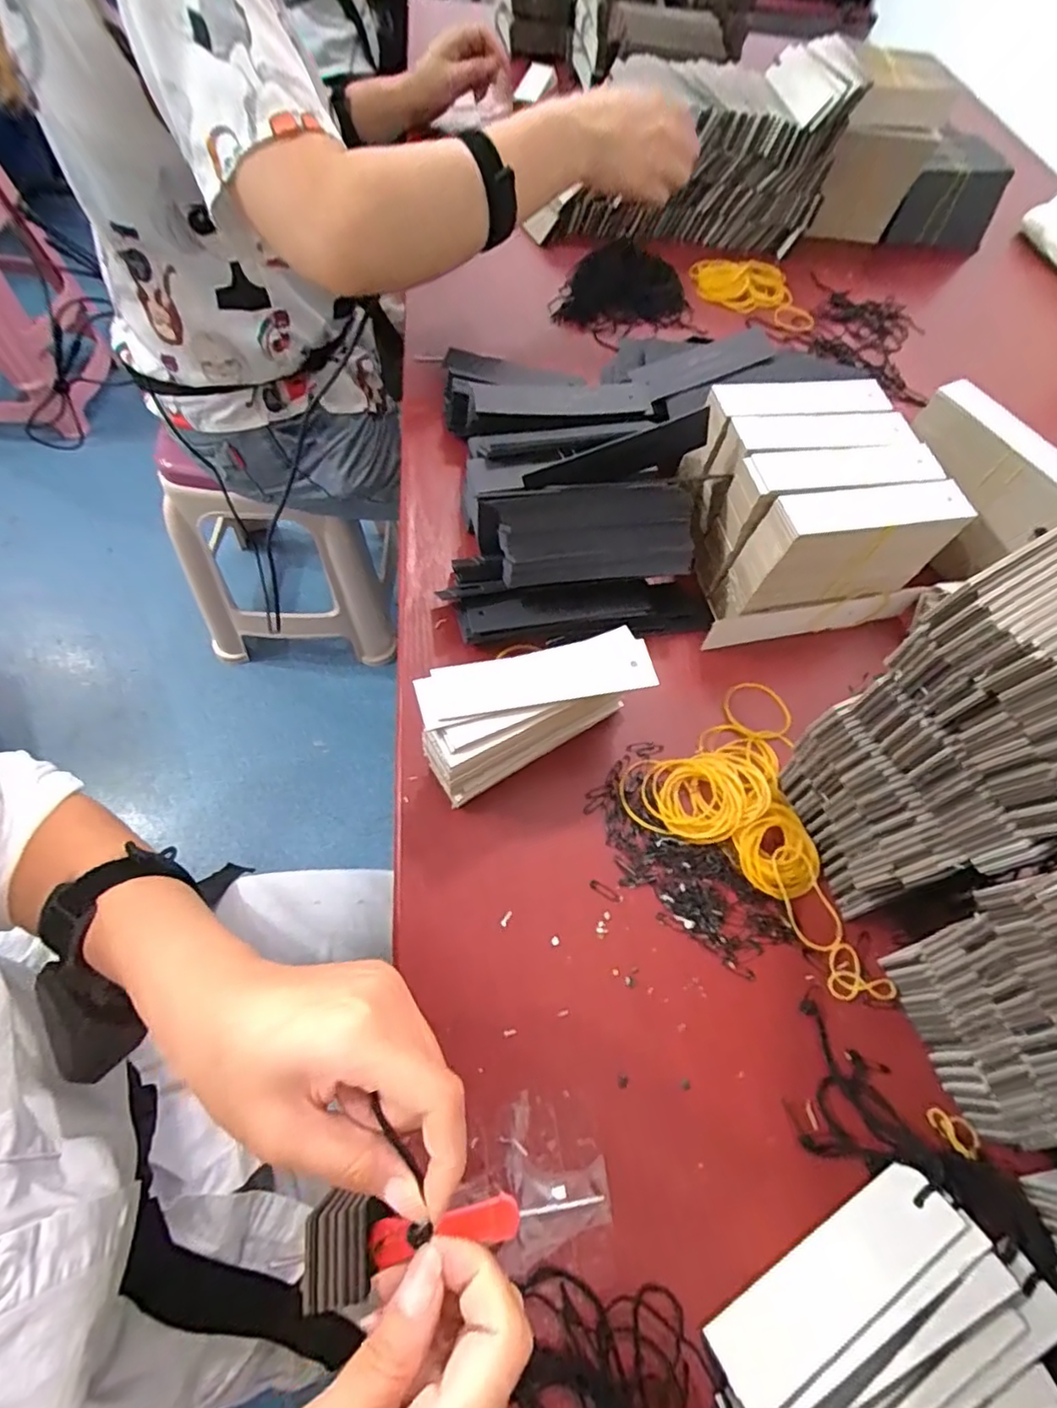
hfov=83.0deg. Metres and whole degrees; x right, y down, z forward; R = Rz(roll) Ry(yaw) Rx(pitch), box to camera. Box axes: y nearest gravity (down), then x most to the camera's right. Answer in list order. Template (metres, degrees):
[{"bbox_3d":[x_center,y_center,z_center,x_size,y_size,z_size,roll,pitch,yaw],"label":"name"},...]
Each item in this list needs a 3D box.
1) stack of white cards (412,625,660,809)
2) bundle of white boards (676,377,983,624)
[{"bbox_3d":[0.002,0.003,0.362,0.135,0.064,0.054,-22,67,-17],"label":"stack of white cards"},{"bbox_3d":[0.198,-0.139,0.432,0.140,0.102,0.138,-9,64,-11],"label":"bundle of white boards"}]

